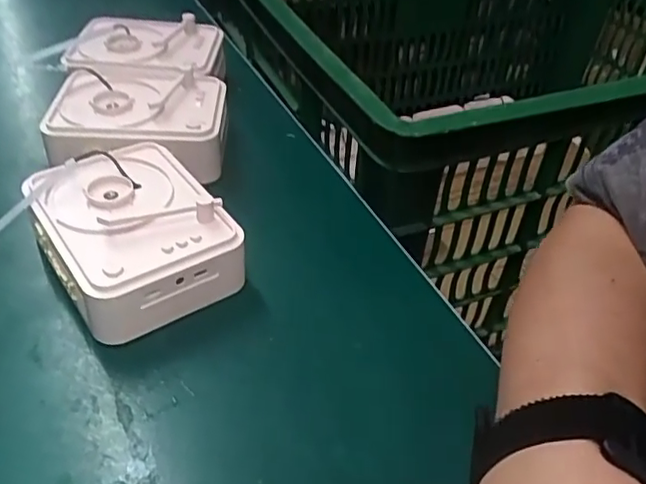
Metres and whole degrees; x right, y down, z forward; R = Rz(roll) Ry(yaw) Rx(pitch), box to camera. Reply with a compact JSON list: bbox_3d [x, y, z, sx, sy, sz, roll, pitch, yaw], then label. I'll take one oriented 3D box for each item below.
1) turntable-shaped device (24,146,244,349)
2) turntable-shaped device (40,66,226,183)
[{"bbox_3d":[-0.119,-0.006,0.370,0.097,0.050,0.121,-26,49,-29],"label":"turntable-shaped device"},{"bbox_3d":[-0.141,-0.093,0.470,0.129,0.052,0.105,2,41,-1],"label":"turntable-shaped device"}]

